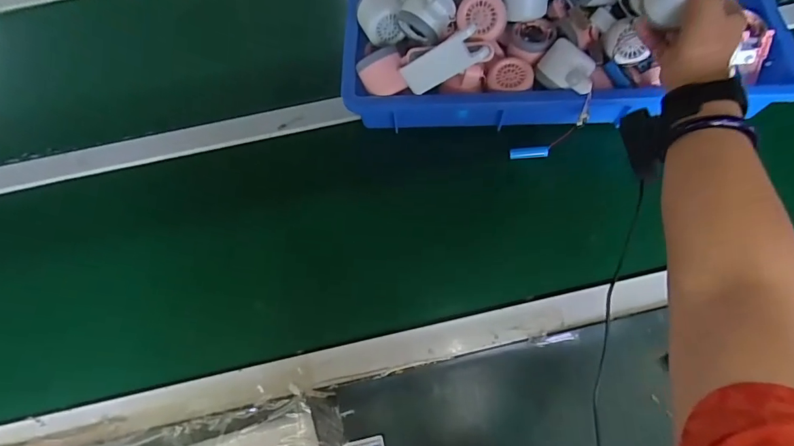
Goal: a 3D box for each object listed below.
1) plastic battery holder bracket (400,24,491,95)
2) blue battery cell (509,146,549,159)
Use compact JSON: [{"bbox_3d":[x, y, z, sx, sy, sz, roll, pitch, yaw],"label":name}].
[{"bbox_3d":[0.054,-0.188,0.519,0.038,0.100,0.009,56,36,-17],"label":"plastic battery holder bracket"},{"bbox_3d":[0.177,-0.095,0.592,0.049,0.011,0.016,-2,67,17],"label":"blue battery cell"}]

